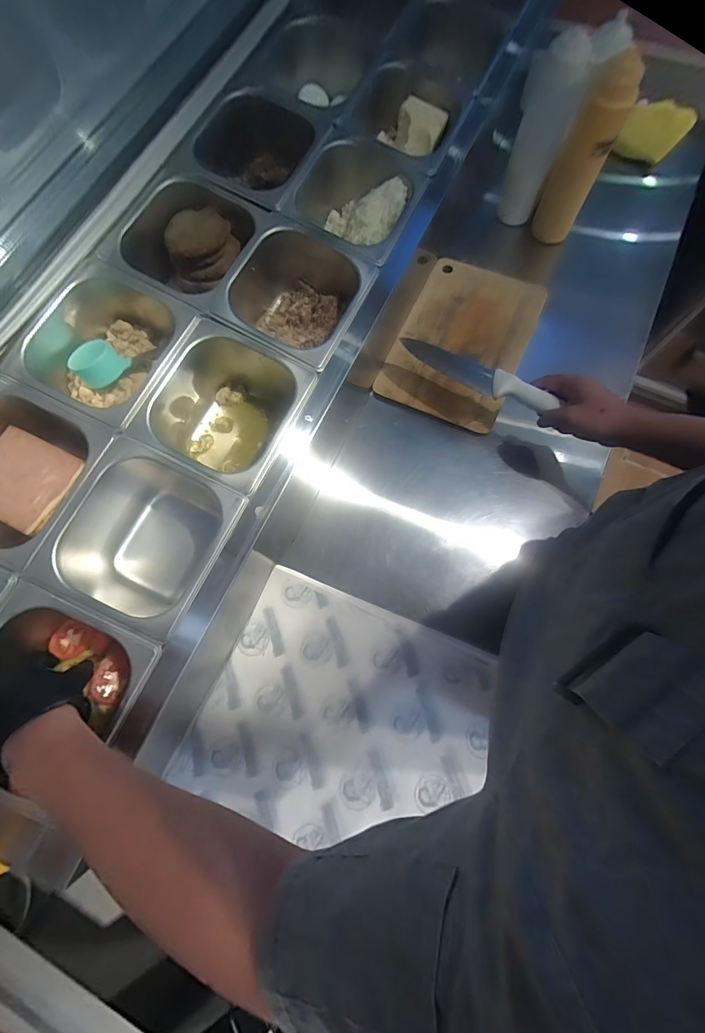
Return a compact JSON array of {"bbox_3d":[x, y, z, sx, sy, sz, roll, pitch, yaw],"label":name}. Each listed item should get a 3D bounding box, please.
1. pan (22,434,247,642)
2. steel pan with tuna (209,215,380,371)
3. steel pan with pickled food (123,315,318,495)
[{"bbox_3d":[-0.228,0.029,0.461,0.165,0.110,0.177,25,76,8],"label":"pan"},{"bbox_3d":[-0.084,-0.285,0.536,0.187,0.094,0.175,23,76,8],"label":"steel pan with tuna"},{"bbox_3d":[-0.152,-0.124,0.503,0.163,0.105,0.175,24,76,8],"label":"steel pan with pickled food"}]

